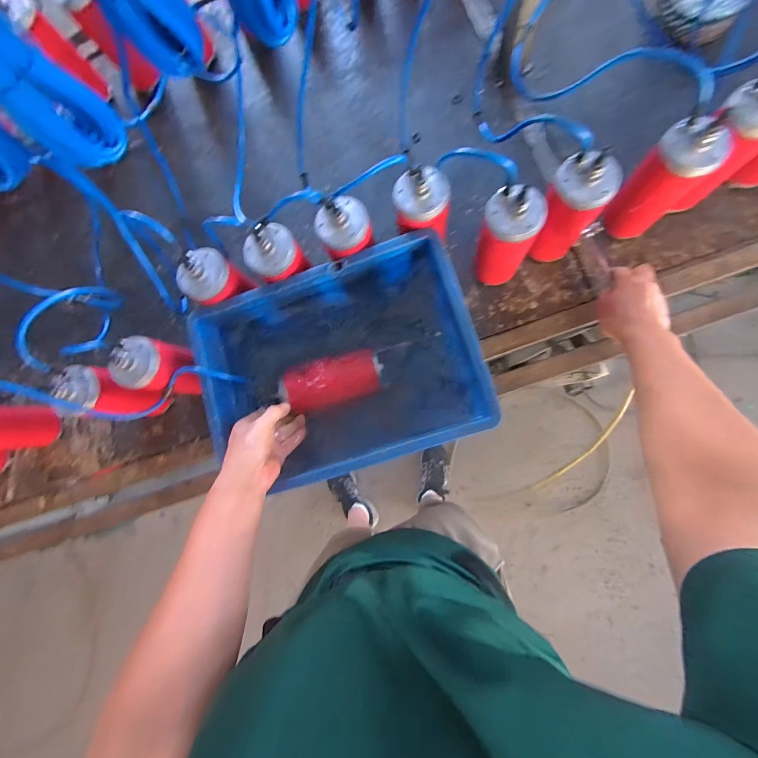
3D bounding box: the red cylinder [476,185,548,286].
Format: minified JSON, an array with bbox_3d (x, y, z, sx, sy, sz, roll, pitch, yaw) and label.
[{"bbox_3d":[0.191,-0.208,0.528,0.078,0.197,0.072,-1,85,8],"label":"red cylinder"}]

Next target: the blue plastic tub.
[{"bbox_3d":[-0.054,-0.012,0.565,0.396,0.155,0.292,-18,82,6],"label":"blue plastic tub"}]

